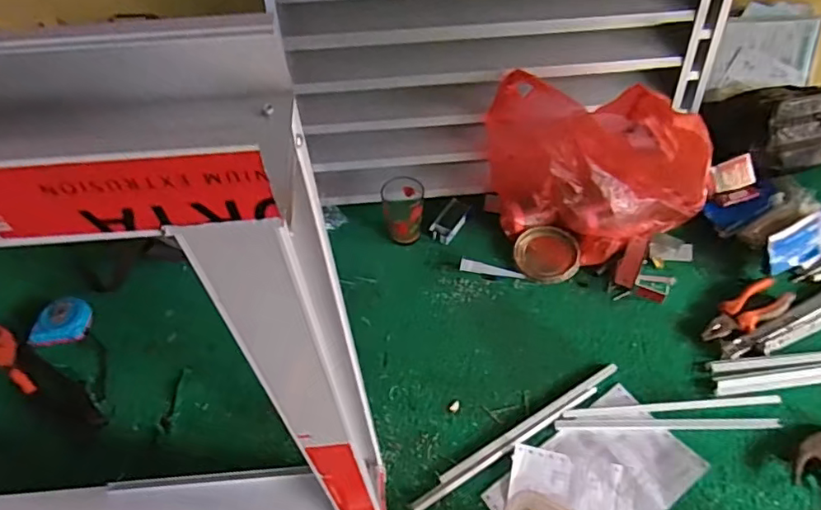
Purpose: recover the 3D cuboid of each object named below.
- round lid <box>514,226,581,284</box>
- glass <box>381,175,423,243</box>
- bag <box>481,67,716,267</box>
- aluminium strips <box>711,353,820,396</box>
[{"bbox_3d":[0.207,-0.002,0.855,0.094,0.012,0.097,-1,53,1],"label":"round lid"},{"bbox_3d":[-0.009,-0.066,0.876,0.063,0.082,0.070,-5,53,-1],"label":"glass"},{"bbox_3d":[0.264,-0.139,0.788,0.323,0.278,0.146,16,55,14],"label":"bag"},{"bbox_3d":[0.524,0.143,0.727,0.270,0.012,0.044,-6,53,-2],"label":"aluminium strips"}]

